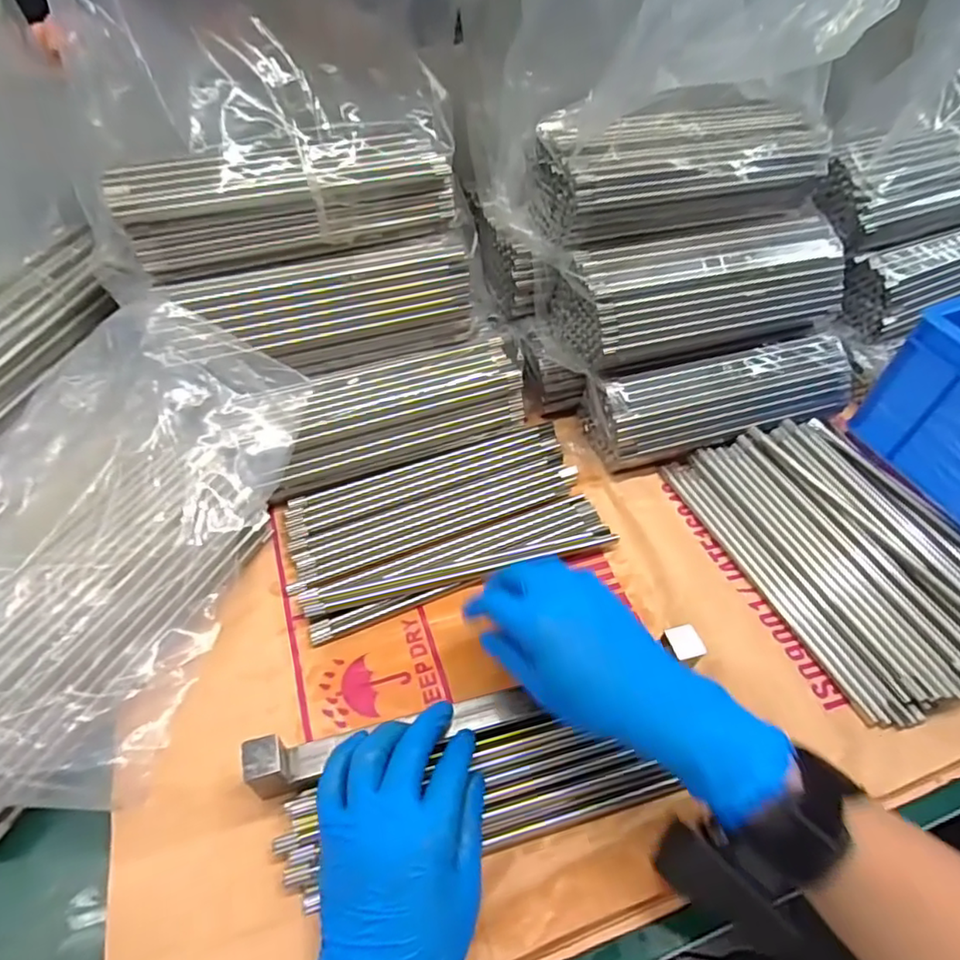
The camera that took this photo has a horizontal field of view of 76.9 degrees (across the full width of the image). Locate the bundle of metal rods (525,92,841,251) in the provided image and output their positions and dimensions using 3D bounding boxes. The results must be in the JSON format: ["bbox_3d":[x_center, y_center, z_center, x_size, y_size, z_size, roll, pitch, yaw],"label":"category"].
[{"bbox_3d":[0.165,-0.256,0.489,0.245,0.079,0.088,-11,52,-13],"label":"bundle of metal rods"}]

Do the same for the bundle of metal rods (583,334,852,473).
[{"bbox_3d":[0.212,-0.071,0.528,0.236,0.065,0.070,-12,54,-13],"label":"bundle of metal rods"}]

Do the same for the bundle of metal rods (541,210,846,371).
[{"bbox_3d":[0.183,-0.161,0.508,0.249,0.081,0.093,-14,53,-15],"label":"bundle of metal rods"}]

